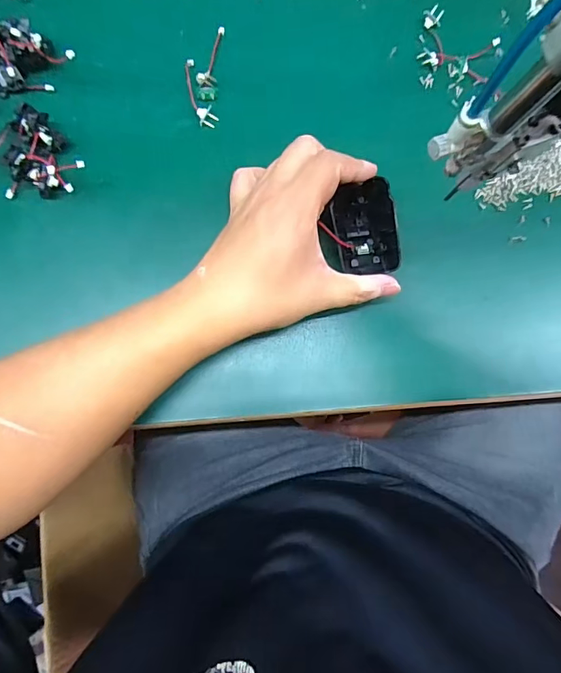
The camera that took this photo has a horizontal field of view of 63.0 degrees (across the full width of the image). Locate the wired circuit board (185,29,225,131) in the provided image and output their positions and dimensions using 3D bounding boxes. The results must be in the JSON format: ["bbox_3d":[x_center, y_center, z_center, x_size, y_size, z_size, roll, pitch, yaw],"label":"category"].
[{"bbox_3d":[-0.059,-0.203,0.353,0.026,0.013,0.079,3,84,-5],"label":"wired circuit board"}]

